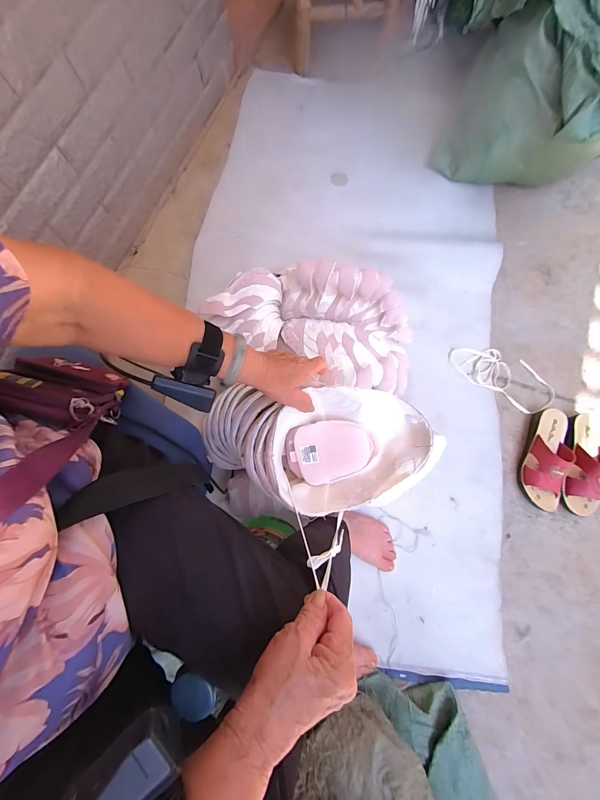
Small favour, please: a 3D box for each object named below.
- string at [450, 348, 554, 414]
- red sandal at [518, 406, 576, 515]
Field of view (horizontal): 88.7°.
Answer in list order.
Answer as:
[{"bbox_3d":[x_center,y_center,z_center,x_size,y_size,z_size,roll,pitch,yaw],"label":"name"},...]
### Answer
[{"bbox_3d":[0.497,-0.062,0.753,0.258,0.012,0.116,31,79,5],"label":"string"},{"bbox_3d":[0.551,0.125,0.680,0.082,0.078,0.229,14,78,2],"label":"red sandal"}]

